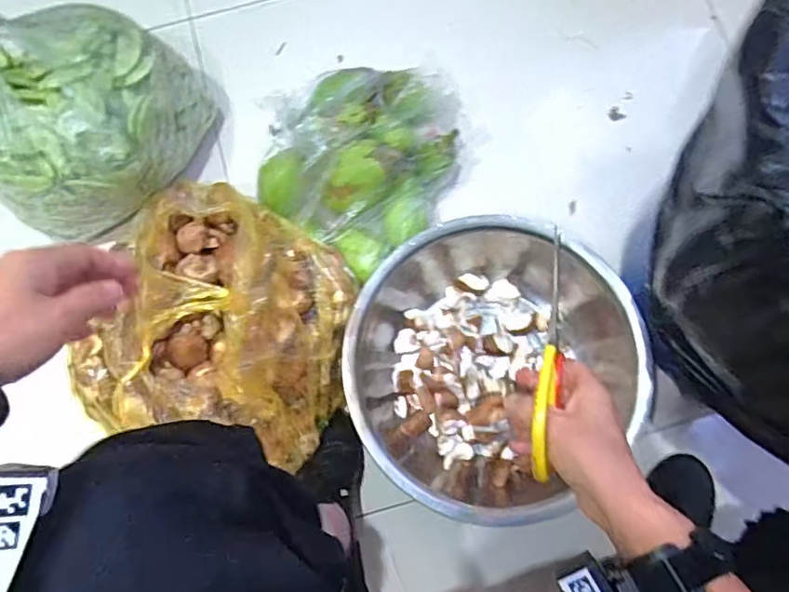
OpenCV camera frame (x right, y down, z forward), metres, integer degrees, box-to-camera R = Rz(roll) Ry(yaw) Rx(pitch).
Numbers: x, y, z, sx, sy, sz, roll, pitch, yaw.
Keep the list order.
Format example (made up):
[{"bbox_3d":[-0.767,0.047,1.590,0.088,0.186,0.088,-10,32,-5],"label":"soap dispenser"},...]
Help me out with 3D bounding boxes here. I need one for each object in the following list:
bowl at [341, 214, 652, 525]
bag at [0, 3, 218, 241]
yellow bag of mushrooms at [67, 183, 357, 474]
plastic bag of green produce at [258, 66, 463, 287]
[{"bbox_3d":[0.113,0.079,0.725,0.328,0.121,0.349,0,78,1],"label":"bowl"},{"bbox_3d":[-0.388,-0.221,0.712,0.190,0.203,0.275,40,82,8],"label":"bag"},{"bbox_3d":[-0.223,0.025,0.712,0.328,0.154,0.343,12,79,3],"label":"yellow bag of mushrooms"},{"bbox_3d":[-0.046,-0.189,0.771,0.241,0.158,0.295,22,80,5],"label":"plastic bag of green produce"}]

